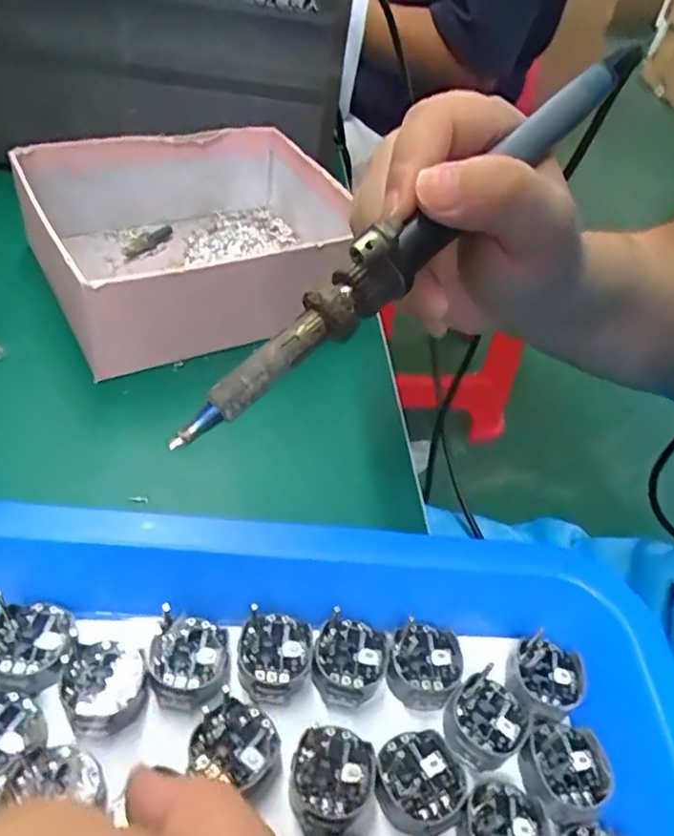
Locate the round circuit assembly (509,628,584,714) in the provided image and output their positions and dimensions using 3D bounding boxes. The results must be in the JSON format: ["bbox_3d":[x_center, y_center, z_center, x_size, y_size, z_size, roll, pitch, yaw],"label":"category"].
[{"bbox_3d":[0.075,0.091,0.235,0.025,0.006,0.026,4,45,-4],"label":"round circuit assembly"}]

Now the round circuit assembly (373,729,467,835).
[{"bbox_3d":[0.026,0.115,0.207,0.027,0.010,0.028,4,45,-4],"label":"round circuit assembly"}]

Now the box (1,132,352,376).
[{"bbox_3d":[-0.074,-0.100,0.364,0.160,0.057,0.131,-19,50,-24],"label":"box"}]

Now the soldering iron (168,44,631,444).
[{"bbox_3d":[0.034,-0.071,0.220,0.227,0.023,0.016,-43,61,-16],"label":"soldering iron"}]

